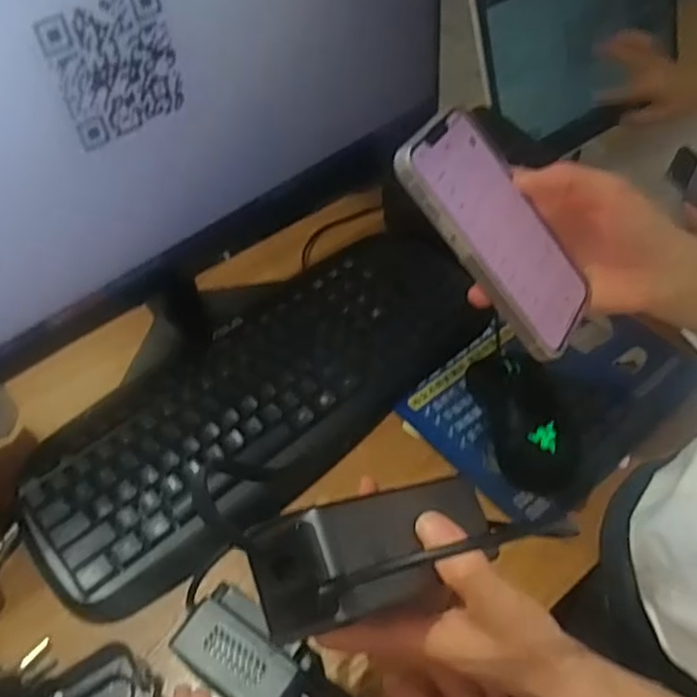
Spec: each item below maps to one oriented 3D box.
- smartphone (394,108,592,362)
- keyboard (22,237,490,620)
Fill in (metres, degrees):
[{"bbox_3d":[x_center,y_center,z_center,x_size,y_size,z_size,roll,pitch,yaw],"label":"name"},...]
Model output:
[{"bbox_3d":[0.089,-0.065,0.376,0.070,0.010,0.147,-45,104,-29],"label":"smartphone"},{"bbox_3d":[-0.065,0.033,0.549,0.412,0.031,0.154,-38,59,-25],"label":"keyboard"}]

